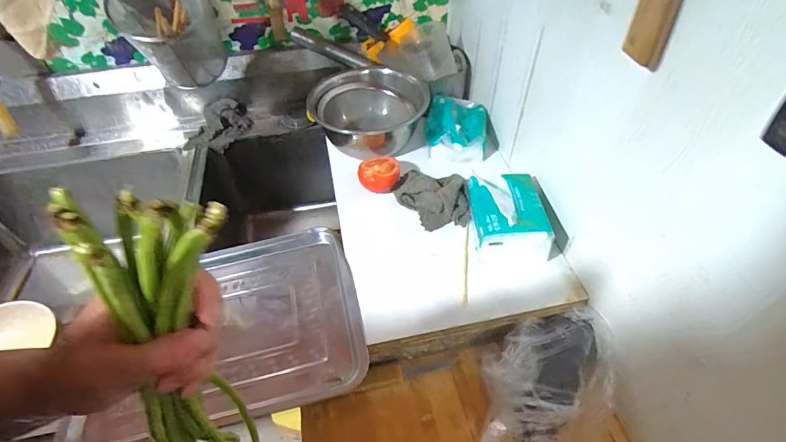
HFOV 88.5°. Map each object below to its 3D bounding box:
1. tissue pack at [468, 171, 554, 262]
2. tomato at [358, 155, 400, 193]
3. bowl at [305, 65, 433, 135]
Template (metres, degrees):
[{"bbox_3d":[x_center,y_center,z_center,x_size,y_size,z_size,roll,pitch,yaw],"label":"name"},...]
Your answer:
[{"bbox_3d":[0.162,-0.008,0.568,0.096,0.087,0.110,-2,48,3],"label":"tissue pack"},{"bbox_3d":[-0.023,-0.078,0.663,0.067,0.037,0.064,-2,48,2],"label":"tomato"},{"bbox_3d":[-0.042,-0.192,0.735,0.201,0.098,0.202,-2,48,2],"label":"bowl"}]

